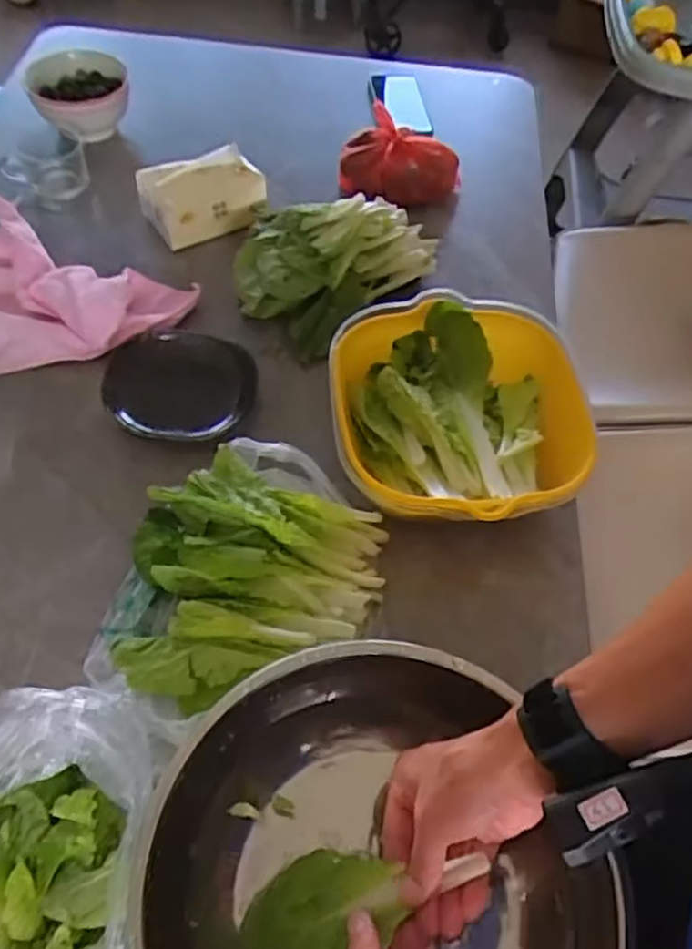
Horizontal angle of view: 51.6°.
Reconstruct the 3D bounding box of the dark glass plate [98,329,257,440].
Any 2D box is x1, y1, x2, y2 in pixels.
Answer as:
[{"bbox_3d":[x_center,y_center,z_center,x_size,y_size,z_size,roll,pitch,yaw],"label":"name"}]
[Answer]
[{"bbox_3d":[-0.169,-0.091,0.725,0.141,0.031,0.134,2,56,-3],"label":"dark glass plate"}]

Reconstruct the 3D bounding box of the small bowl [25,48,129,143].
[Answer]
[{"bbox_3d":[-0.343,-0.489,0.934,0.122,0.059,0.131,2,56,-3],"label":"small bowl"}]

